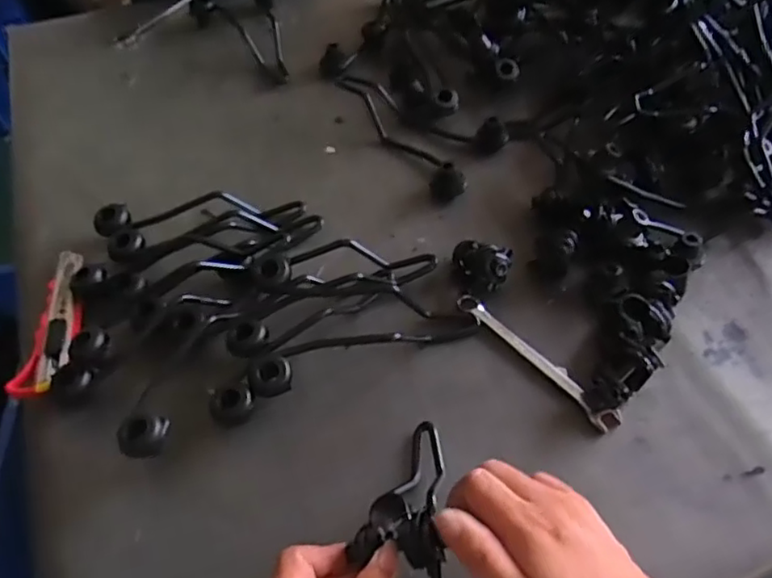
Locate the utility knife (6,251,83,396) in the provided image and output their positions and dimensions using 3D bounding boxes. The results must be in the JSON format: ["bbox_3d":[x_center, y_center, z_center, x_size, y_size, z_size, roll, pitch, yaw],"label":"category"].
[{"bbox_3d":[-0.287,0.024,0.543,0.034,0.023,0.152,-4,57,0],"label":"utility knife"}]

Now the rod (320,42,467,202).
[{"bbox_3d":[-0.003,-0.198,0.683,0.047,0.035,0.261,-31,61,-16],"label":"rod"}]

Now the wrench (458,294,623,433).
[{"bbox_3d":[0.125,0.058,0.526,0.022,0.008,0.166,-40,63,-21],"label":"wrench"}]

